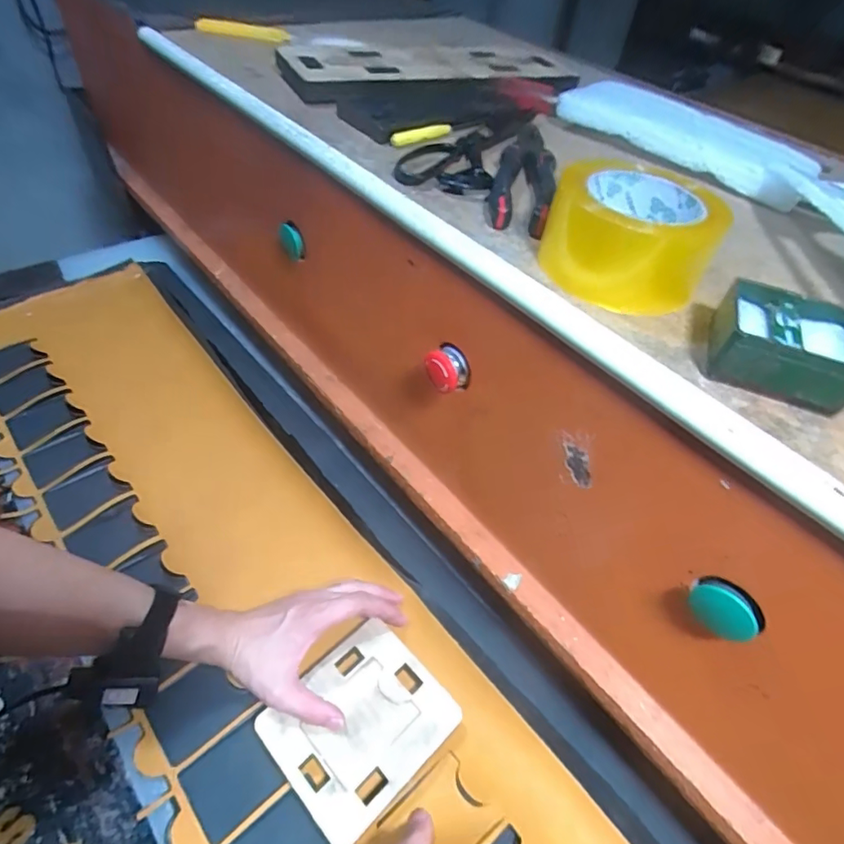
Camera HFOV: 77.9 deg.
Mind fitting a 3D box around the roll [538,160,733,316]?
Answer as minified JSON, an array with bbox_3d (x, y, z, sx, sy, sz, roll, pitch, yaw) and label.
[{"bbox_3d":[0.147,-0.135,0.380,0.106,0.071,0.106,13,47,5],"label":"roll"}]

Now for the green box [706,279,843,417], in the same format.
[{"bbox_3d":[0.219,-0.046,0.313,0.077,0.035,0.071,23,49,14],"label":"green box"}]

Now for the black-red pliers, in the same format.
[{"bbox_3d":[0.093,-0.227,0.465,0.050,0.025,0.216,13,47,5],"label":"black-red pliers"}]

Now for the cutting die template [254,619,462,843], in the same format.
[{"bbox_3d":[-0.056,0.266,0.468,0.145,0.011,0.125,-33,59,-31],"label":"cutting die template"}]

